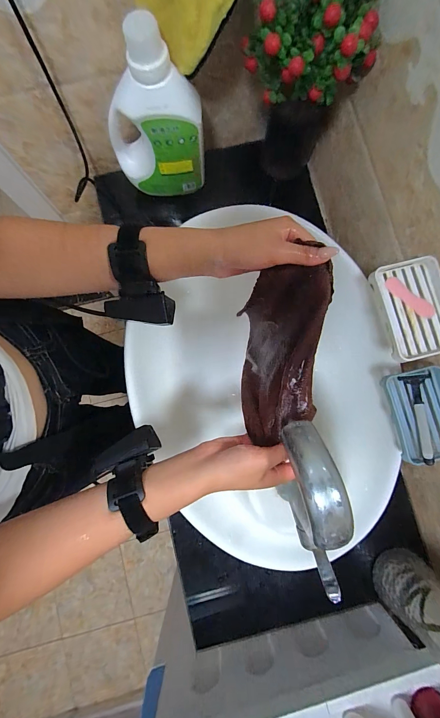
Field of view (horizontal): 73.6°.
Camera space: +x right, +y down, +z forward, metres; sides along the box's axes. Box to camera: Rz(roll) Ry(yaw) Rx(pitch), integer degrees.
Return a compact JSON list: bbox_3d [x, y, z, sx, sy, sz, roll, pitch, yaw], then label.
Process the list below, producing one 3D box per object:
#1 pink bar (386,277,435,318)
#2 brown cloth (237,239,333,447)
[{"bbox_3d":[0.247,-0.080,0.384,0.071,0.008,0.018,40,85,4],"label":"pink bar"},{"bbox_3d":[0.073,-0.001,0.392,0.069,0.249,0.193,6,79,2],"label":"brown cloth"}]

